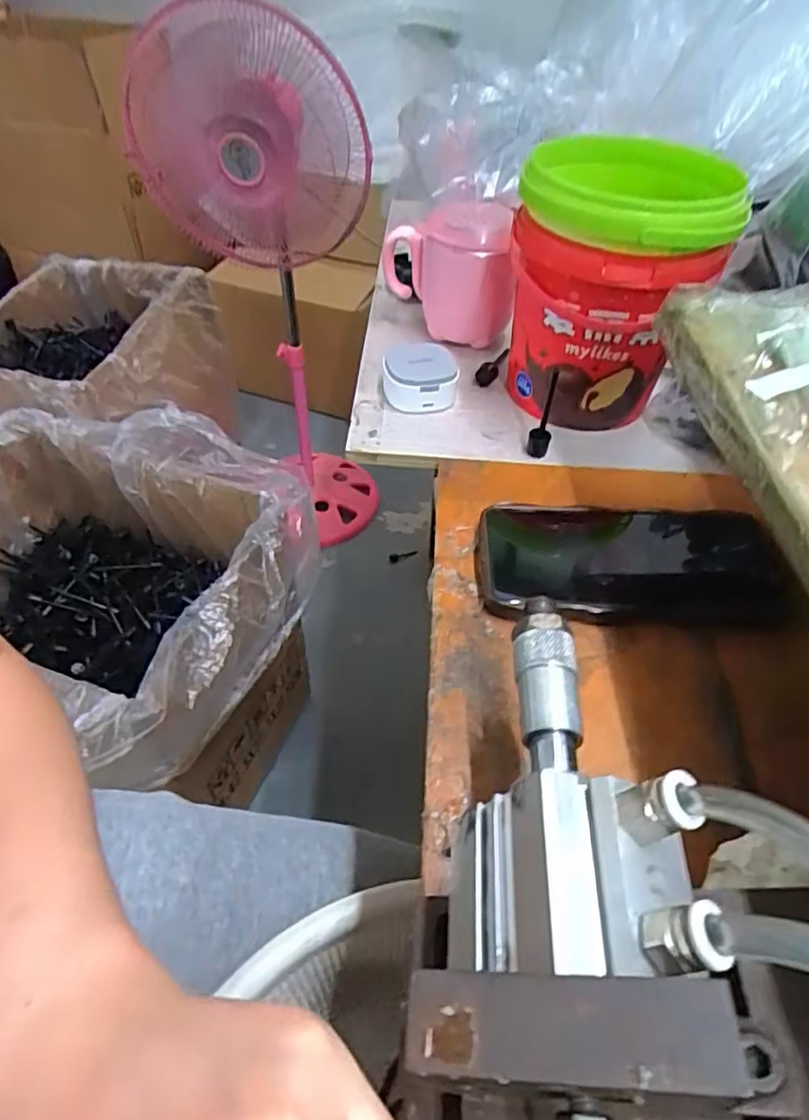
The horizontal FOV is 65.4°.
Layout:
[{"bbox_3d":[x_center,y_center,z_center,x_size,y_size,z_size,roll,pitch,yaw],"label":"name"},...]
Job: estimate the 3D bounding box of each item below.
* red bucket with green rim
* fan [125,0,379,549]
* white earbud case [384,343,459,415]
[{"bbox_3d":[0.134,-0.184,0.431,0.122,0.150,0.124,1,48,-1],"label":"red bucket with green rim"},{"bbox_3d":[-0.226,-0.423,1.124,0.332,0.864,0.267,-12,49,-14],"label":"fan"},{"bbox_3d":[0.010,-0.138,0.474,0.052,0.030,0.056,-3,48,-5],"label":"white earbud case"}]

